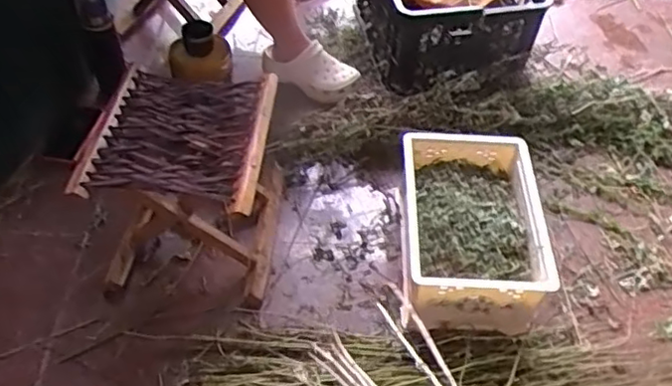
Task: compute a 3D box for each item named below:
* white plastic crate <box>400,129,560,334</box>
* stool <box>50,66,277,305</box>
[{"bbox_3d":[0.253,0.076,1.196,0.243,0.188,0.364,2,50,-2],"label":"white plastic crate"},{"bbox_3d":[-0.268,-0.006,1.147,0.287,0.320,0.305,6,50,2],"label":"stool"}]

